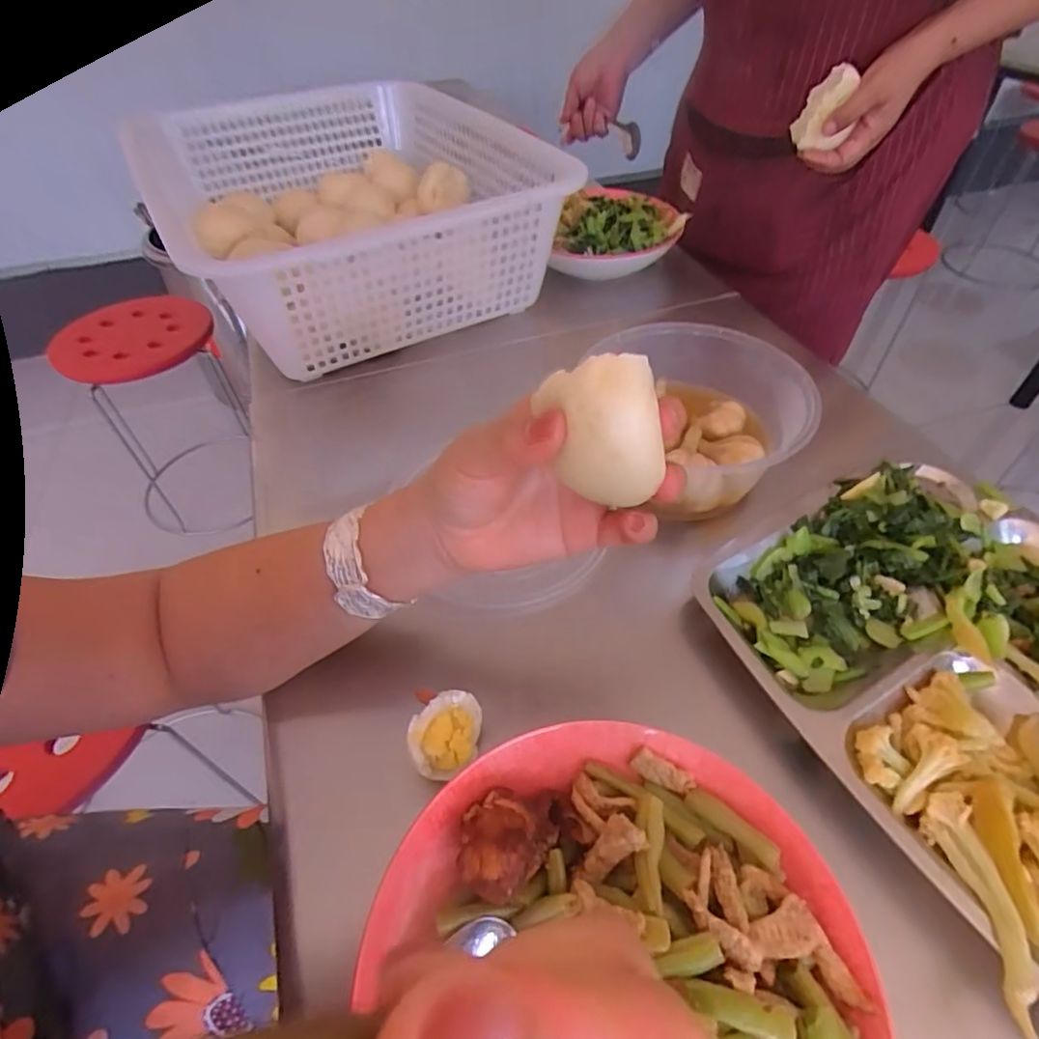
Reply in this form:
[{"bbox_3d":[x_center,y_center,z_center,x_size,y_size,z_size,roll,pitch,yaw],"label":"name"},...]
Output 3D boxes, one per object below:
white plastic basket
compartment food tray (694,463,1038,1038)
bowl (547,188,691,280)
[{"bbox_3d":[-0.186,-0.358,0.646,0.333,0.125,0.486,-24,52,-18],"label":"white plastic basket"},{"bbox_3d":[0.280,0.100,0.299,0.252,0.031,0.329,-24,52,-17],"label":"compartment food tray"},{"bbox_3d":[0.121,-0.347,0.676,0.139,0.060,0.170,11,50,12],"label":"bowl"}]

